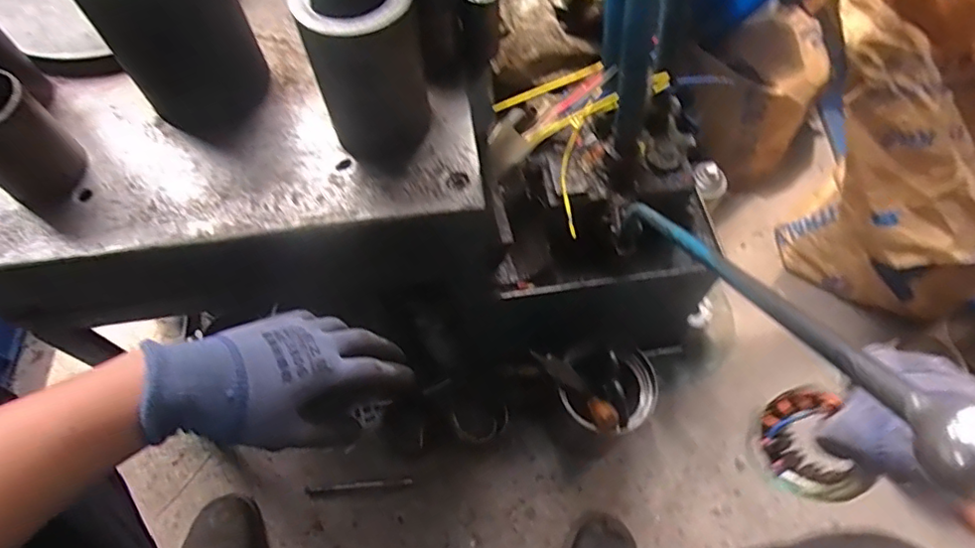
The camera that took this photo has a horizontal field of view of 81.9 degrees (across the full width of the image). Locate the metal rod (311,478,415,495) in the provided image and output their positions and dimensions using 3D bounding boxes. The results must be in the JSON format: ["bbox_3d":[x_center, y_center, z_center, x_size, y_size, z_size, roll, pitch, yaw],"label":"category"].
[{"bbox_3d":[-0.177,0.295,0.782,0.142,0.014,0.009,-5,62,-2],"label":"metal rod"}]

